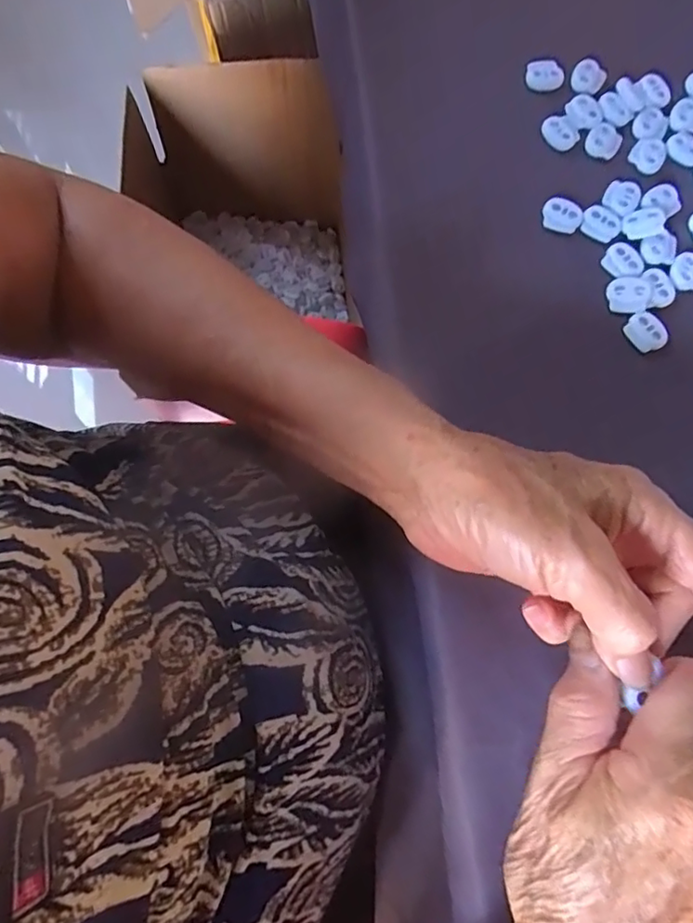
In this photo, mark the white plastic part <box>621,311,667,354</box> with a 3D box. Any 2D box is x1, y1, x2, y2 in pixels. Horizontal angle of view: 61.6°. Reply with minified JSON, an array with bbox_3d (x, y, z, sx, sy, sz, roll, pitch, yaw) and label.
[{"bbox_3d":[0.161,-0.070,0.314,0.017,0.006,0.022,-36,79,-9],"label":"white plastic part"}]

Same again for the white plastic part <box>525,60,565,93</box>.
[{"bbox_3d":[0.121,-0.235,0.355,0.022,0.009,0.014,-3,76,-1],"label":"white plastic part"}]

